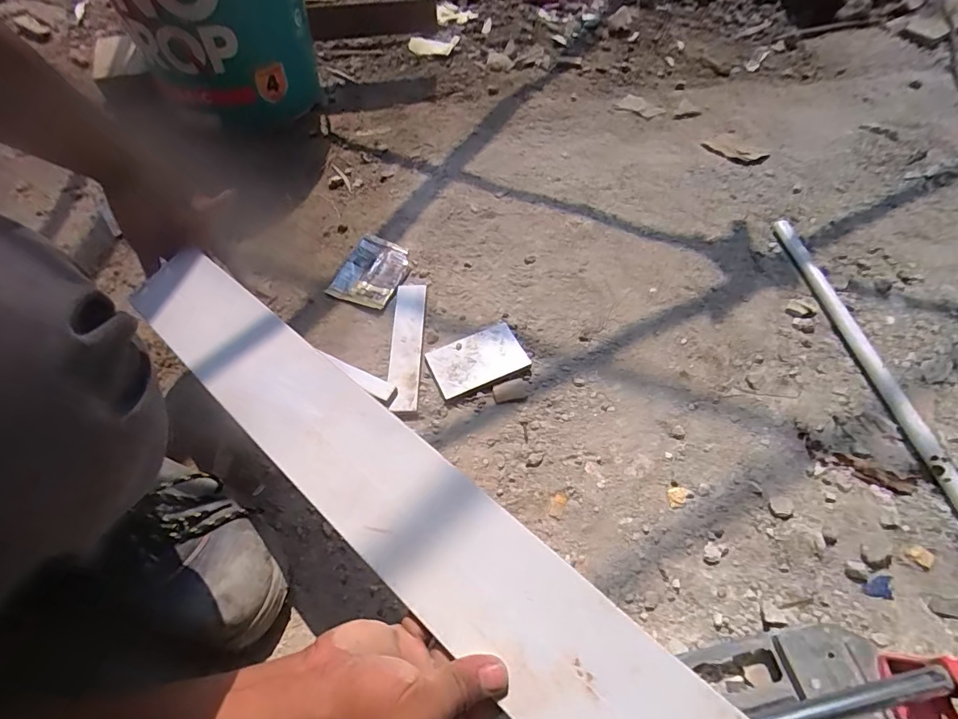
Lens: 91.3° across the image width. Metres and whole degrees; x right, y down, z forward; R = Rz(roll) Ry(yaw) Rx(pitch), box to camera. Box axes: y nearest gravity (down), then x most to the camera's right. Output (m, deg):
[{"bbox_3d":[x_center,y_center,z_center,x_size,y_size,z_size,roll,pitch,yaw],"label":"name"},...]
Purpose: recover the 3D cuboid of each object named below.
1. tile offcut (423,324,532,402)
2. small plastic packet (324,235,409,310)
[{"bbox_3d":[-0.003,0.000,0.556,0.106,0.013,0.070,-21,60,-12],"label":"tile offcut"},{"bbox_3d":[-0.147,-0.122,0.645,0.085,0.006,0.116,15,59,10],"label":"small plastic packet"}]

